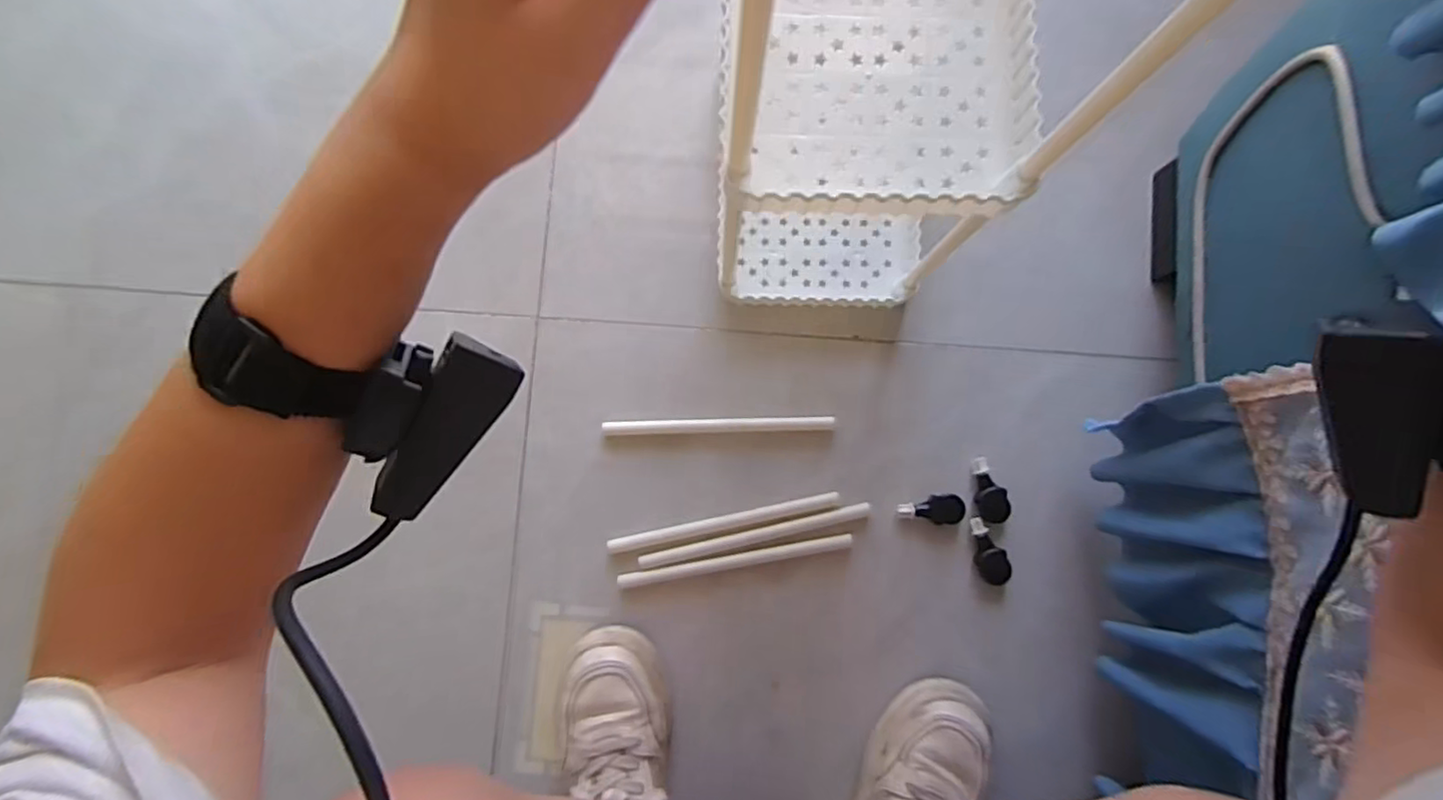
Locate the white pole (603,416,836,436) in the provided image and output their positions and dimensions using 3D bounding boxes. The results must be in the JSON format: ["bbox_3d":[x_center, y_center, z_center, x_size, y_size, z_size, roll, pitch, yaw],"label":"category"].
[{"bbox_3d":[-0.003,0.026,0.640,0.226,0.012,0.015,-1,84,0],"label":"white pole"}]

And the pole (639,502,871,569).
[{"bbox_3d":[0.033,0.131,0.625,0.225,0.008,0.015,-13,84,-1],"label":"pole"}]

